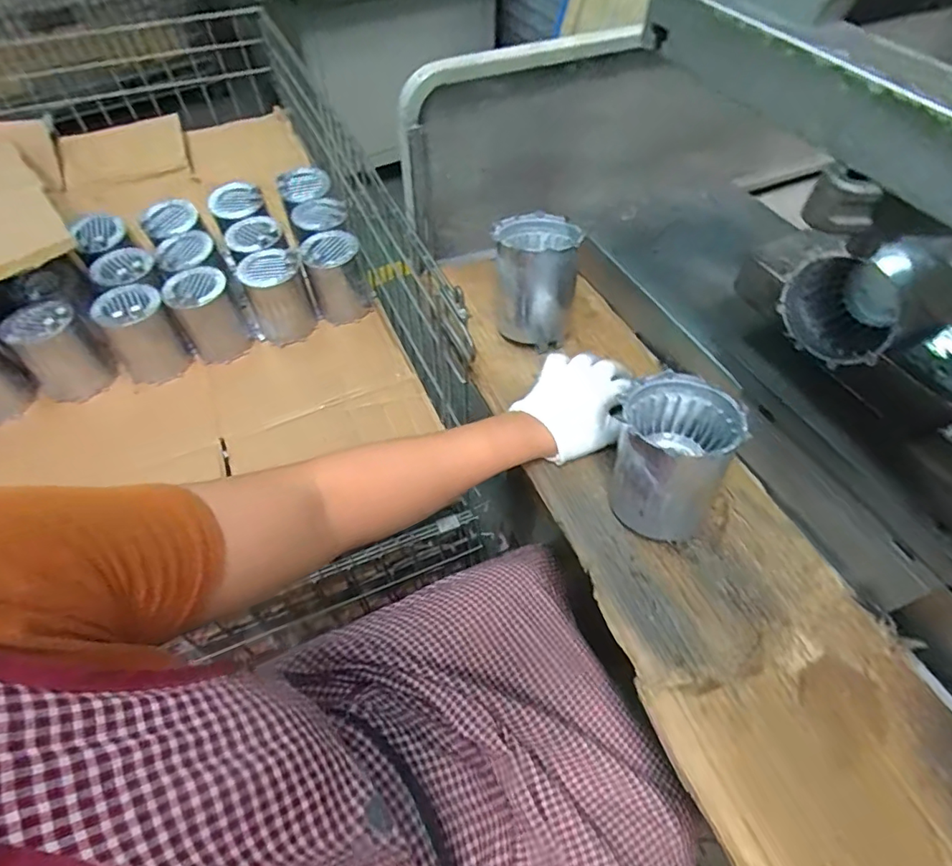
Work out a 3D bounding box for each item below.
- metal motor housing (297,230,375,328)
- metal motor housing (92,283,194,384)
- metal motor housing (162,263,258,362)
[{"bbox_3d":[-0.219,-0.248,0.836,0.094,0.115,0.086,-21,58,-14],"label":"metal motor housing"},{"bbox_3d":[-0.484,-0.142,0.765,0.091,0.118,0.086,-30,60,-19],"label":"metal motor housing"},{"bbox_3d":[-0.407,-0.178,0.801,0.086,0.119,0.089,-30,60,-19],"label":"metal motor housing"}]

